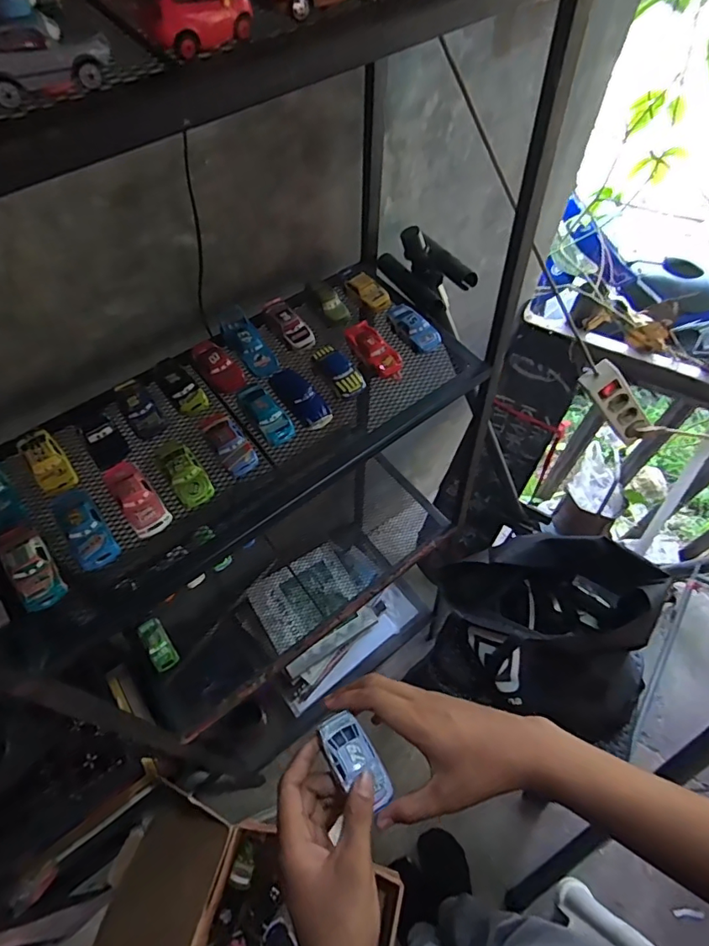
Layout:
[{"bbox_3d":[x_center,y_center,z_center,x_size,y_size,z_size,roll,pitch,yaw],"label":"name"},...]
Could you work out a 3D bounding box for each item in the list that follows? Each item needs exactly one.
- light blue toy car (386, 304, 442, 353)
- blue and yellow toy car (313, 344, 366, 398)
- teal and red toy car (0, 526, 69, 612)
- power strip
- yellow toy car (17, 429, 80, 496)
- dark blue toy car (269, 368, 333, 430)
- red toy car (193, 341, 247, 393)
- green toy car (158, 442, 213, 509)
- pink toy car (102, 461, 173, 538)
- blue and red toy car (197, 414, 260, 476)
[{"bbox_3d":[0.070,-0.177,0.603,0.036,0.018,0.075,-29,64,-17],"label":"light blue toy car"},{"bbox_3d":[-0.017,-0.116,0.563,0.034,0.018,0.065,-30,64,-17],"label":"blue and yellow toy car"},{"bbox_3d":[-0.293,0.081,0.451,0.036,0.024,0.082,-35,66,-19],"label":"teal and red toy car"},{"bbox_3d":[0.451,-0.117,0.857,0.056,0.184,0.033,-15,48,41],"label":"power strip"},{"bbox_3d":[-0.308,-0.013,0.505,0.034,0.018,0.075,-33,65,-18],"label":"yellow toy car"},{"bbox_3d":[-0.062,-0.087,0.557,0.034,0.019,0.095,-34,65,-19],"label":"dark blue toy car"},{"bbox_3d":[-0.156,-0.124,0.573,0.033,0.021,0.078,-34,65,-19],"label":"red toy car"},{"bbox_3d":[-0.171,-0.005,0.504,0.034,0.019,0.081,-26,63,-15],"label":"green toy car"},{"bbox_3d":[-0.213,0.023,0.487,0.034,0.021,0.080,-36,66,-20],"label":"pink toy car"},{"bbox_3d":[-0.134,-0.036,0.523,0.034,0.021,0.089,-30,64,-17],"label":"blue and red toy car"}]

